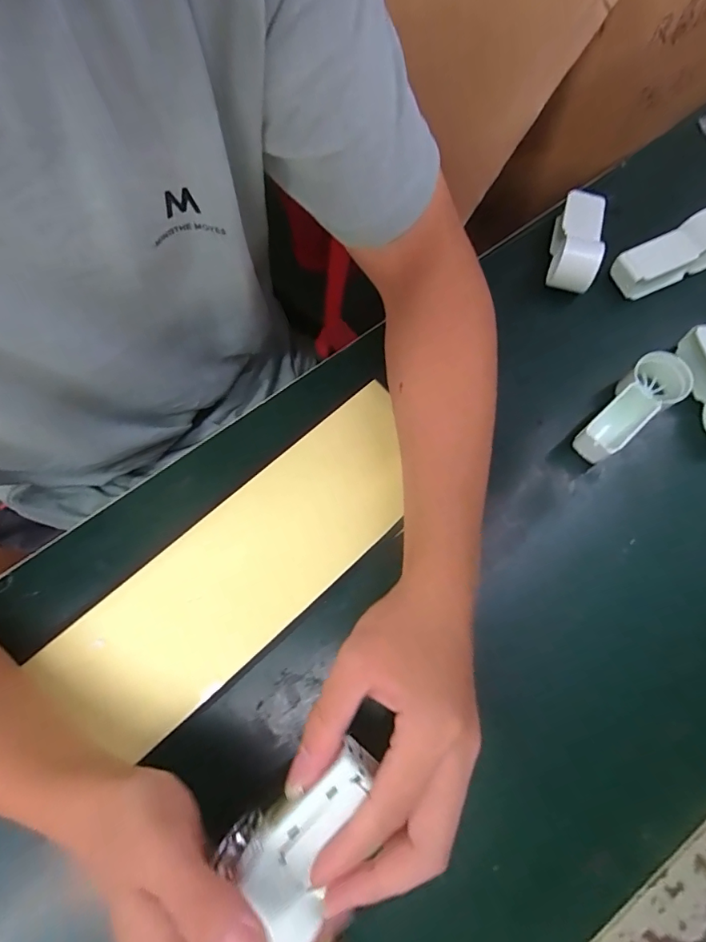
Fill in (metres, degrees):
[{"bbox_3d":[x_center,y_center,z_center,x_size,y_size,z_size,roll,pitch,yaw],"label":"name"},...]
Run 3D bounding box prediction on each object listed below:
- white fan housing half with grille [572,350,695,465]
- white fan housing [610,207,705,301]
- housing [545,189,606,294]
[{"bbox_3d":[0.208,-0.049,0.355,0.098,0.037,0.040,-35,76,-10],"label":"white fan housing half with grille"},{"bbox_3d":[0.266,-0.178,0.394,0.088,0.035,0.039,-25,74,7],"label":"white fan housing"},{"bbox_3d":[0.191,-0.196,0.402,0.033,0.044,0.094,14,73,5],"label":"housing"}]

